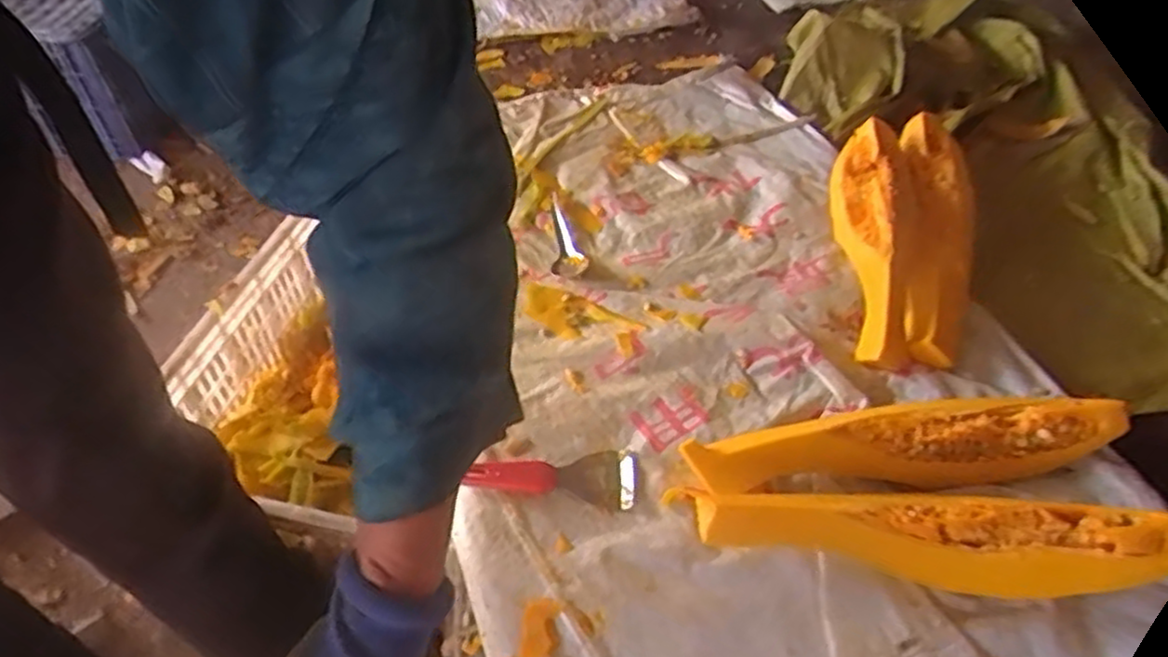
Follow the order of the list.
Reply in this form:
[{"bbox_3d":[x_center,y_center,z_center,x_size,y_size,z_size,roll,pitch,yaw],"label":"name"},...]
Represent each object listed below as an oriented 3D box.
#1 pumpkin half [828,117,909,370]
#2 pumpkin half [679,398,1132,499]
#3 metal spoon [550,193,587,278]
[{"bbox_3d":[0.315,-0.104,0.785,0.085,0.059,0.334,8,47,7],"label":"pumpkin half"},{"bbox_3d":[0.263,0.090,0.623,0.338,0.062,0.078,-5,47,-4],"label":"pumpkin half"},{"bbox_3d":[-0.026,-0.116,0.880,0.036,0.012,0.162,-6,47,-6],"label":"metal spoon"}]

